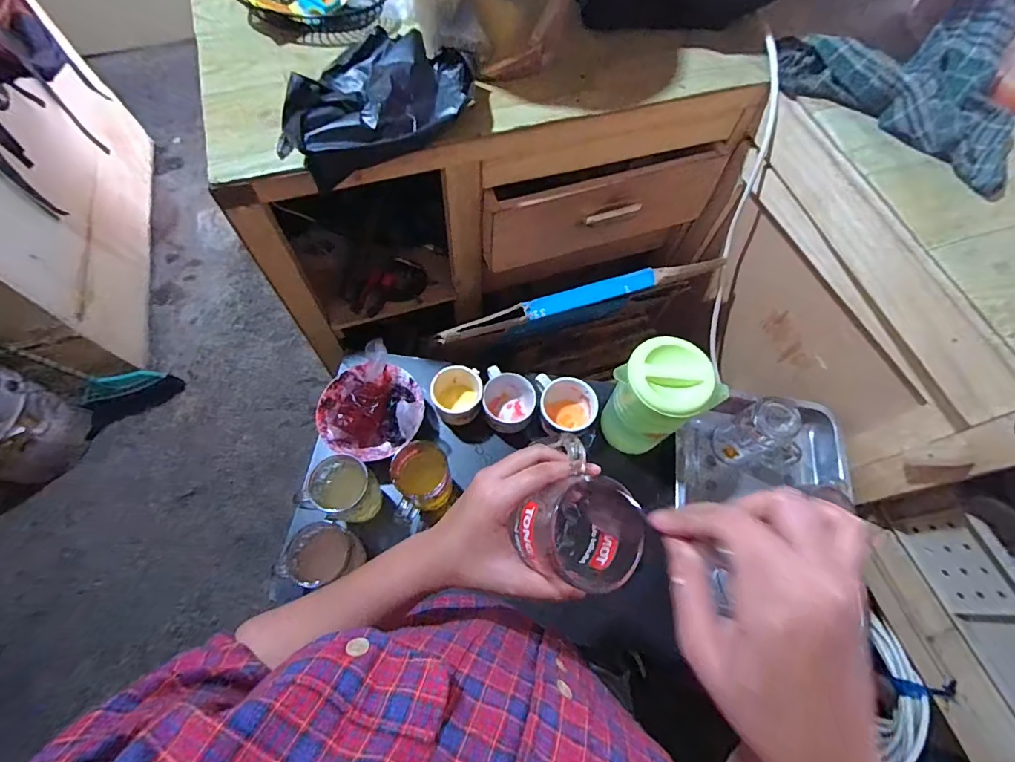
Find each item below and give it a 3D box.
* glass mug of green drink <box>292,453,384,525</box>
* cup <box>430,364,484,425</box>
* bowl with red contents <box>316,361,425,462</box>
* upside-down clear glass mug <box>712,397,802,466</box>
[{"bbox_3d":[-0.218,0.150,0.633,0.078,0.103,0.073,0,66,-1],"label":"glass mug of green drink"},{"bbox_3d":[-0.078,0.021,0.736,0.077,0.071,0.081,0,66,-1],"label":"cup"},{"bbox_3d":[-0.206,0.044,0.705,0.154,0.052,0.142,0,66,-1],"label":"bowl with red contents"},{"bbox_3d":[0.384,0.087,0.699,0.081,0.138,0.089,-21,68,-10],"label":"upside-down clear glass mug"}]

